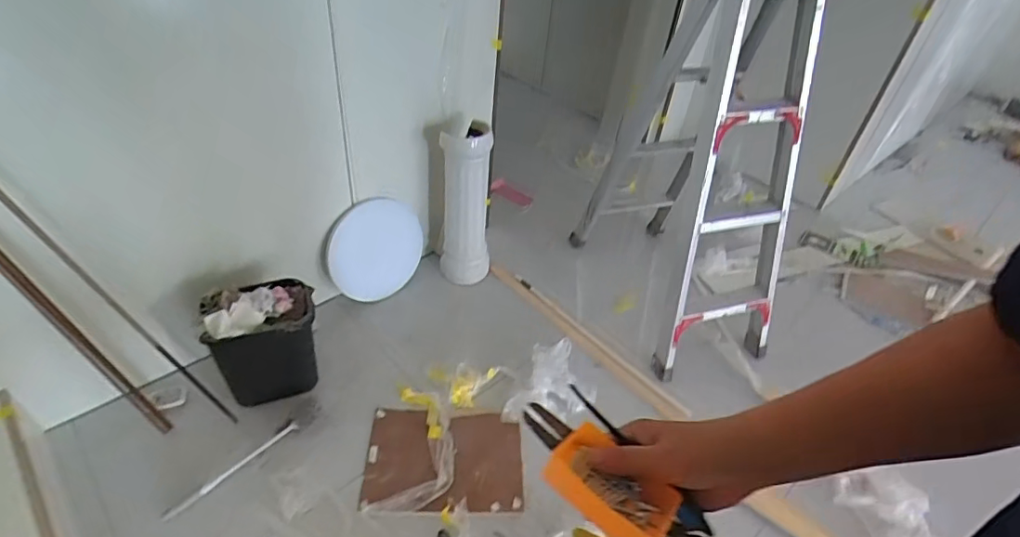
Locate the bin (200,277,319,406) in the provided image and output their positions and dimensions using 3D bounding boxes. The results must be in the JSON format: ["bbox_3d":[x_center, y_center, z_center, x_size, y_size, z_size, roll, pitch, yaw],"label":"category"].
[{"bbox_3d":[-0.631,0.190,1.412,0.240,0.316,0.179,-3,42,-12],"label":"bin"}]

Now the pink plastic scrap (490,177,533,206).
[{"bbox_3d":[0.009,-0.269,1.954,0.185,0.054,0.033,24,32,-31],"label":"pink plastic scrap"}]

